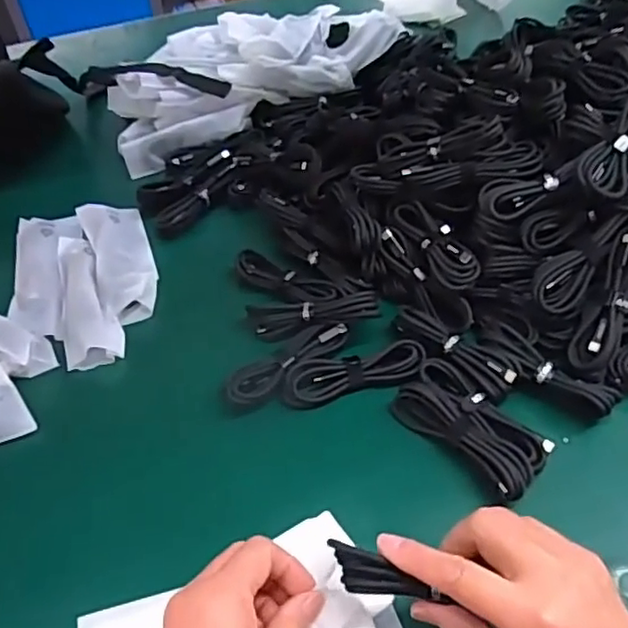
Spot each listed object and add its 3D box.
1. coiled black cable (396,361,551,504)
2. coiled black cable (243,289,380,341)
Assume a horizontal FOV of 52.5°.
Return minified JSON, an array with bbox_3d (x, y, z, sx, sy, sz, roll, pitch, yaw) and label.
[{"bbox_3d":[0.117,0.081,0.465,0.058,0.029,0.111,-34,55,-24],"label":"coiled black cable"},{"bbox_3d":[-0.001,0.000,0.531,0.110,0.023,0.021,-10,47,13],"label":"coiled black cable"}]

